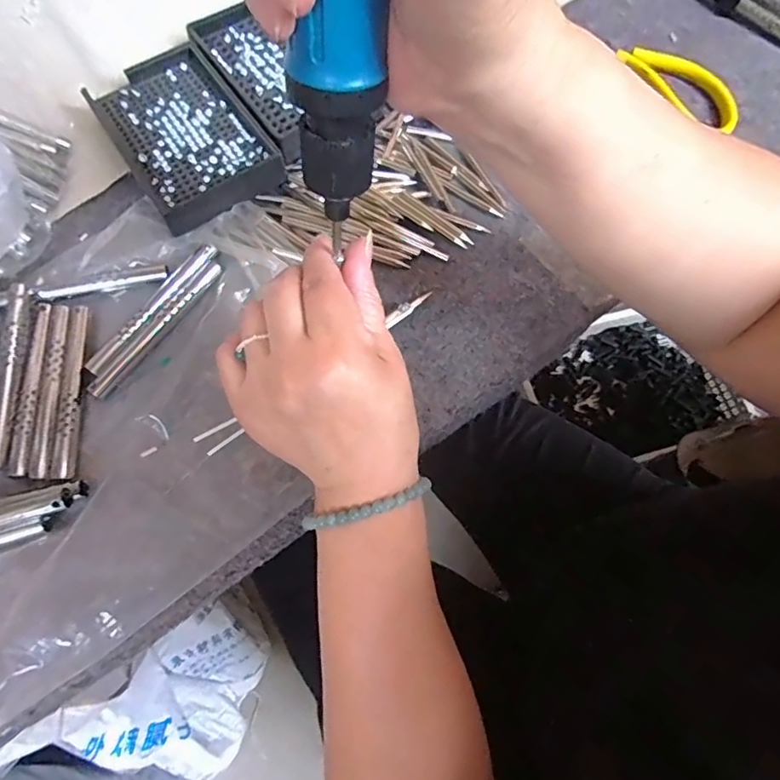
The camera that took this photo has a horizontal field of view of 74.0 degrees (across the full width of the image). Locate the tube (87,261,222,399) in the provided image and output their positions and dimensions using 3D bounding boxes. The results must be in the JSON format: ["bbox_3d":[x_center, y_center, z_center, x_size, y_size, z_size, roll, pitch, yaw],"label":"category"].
[{"bbox_3d":[-0.148,-0.040,0.330,0.013,0.008,0.110,35,74,10],"label":"tube"}]

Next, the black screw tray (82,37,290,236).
[{"bbox_3d":[-0.144,-0.179,0.368,0.090,0.019,0.139,-34,75,-12],"label":"black screw tray"}]

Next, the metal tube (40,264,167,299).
[{"bbox_3d":[-0.184,-0.069,0.334,0.079,0.006,0.010,-13,71,-6],"label":"metal tube"}]

